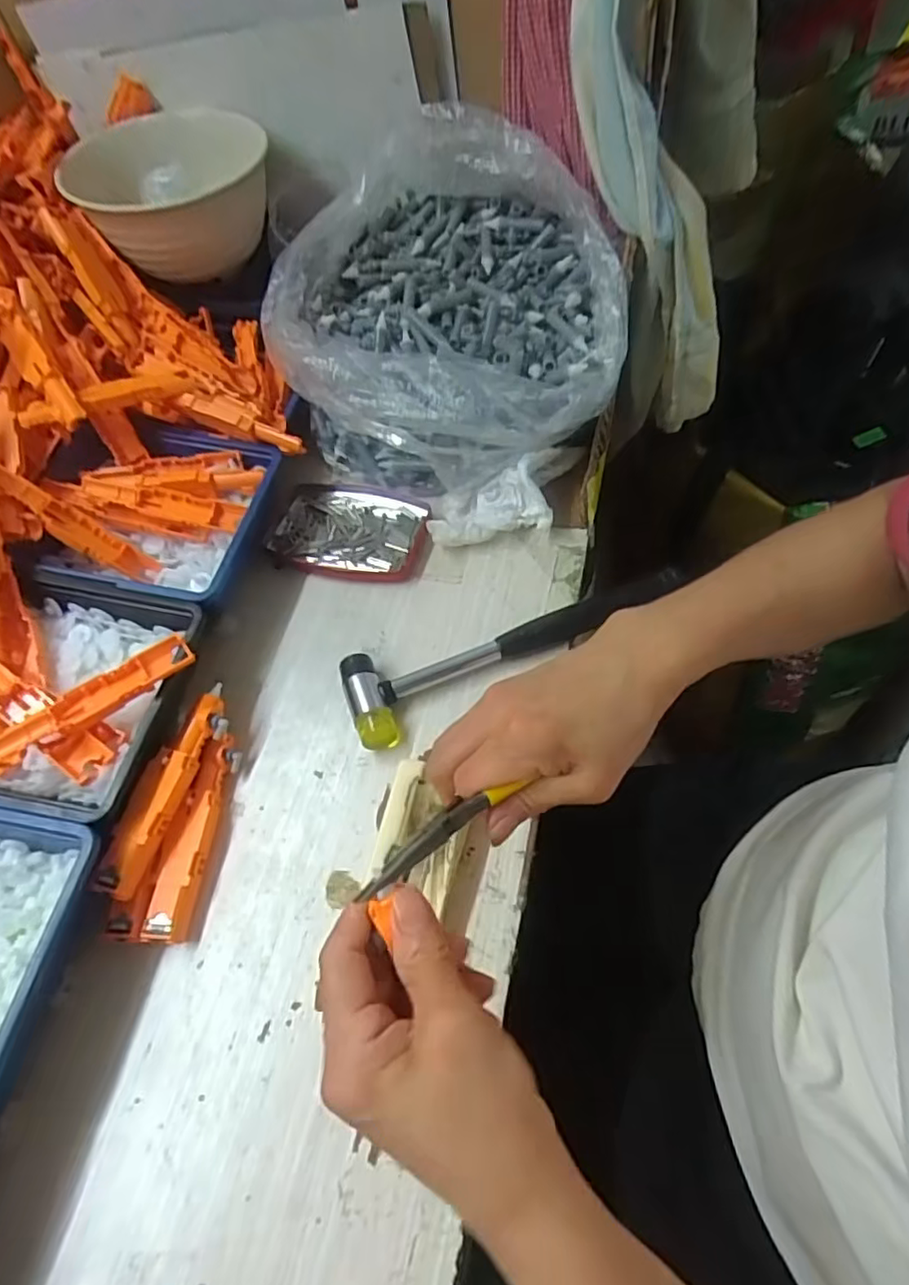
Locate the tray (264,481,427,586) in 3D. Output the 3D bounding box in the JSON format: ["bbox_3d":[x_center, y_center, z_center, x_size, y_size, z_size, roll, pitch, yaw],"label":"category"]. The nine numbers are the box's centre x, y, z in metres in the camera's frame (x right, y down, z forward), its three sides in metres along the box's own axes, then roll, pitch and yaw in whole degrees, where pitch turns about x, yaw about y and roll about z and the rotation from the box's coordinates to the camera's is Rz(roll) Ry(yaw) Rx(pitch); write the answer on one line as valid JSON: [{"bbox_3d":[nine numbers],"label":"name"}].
[{"bbox_3d":[-0.081,-0.086,0.488,0.129,0.013,0.087,13,61,16],"label":"tray"}]

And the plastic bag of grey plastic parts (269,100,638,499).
[{"bbox_3d":[-0.016,-0.258,0.497,0.248,0.147,0.286,-16,58,-1],"label":"plastic bag of grey plastic parts"}]

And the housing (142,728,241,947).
[{"bbox_3d":[-0.152,0.113,0.373,0.022,0.018,0.116,3,59,10],"label":"housing"}]

